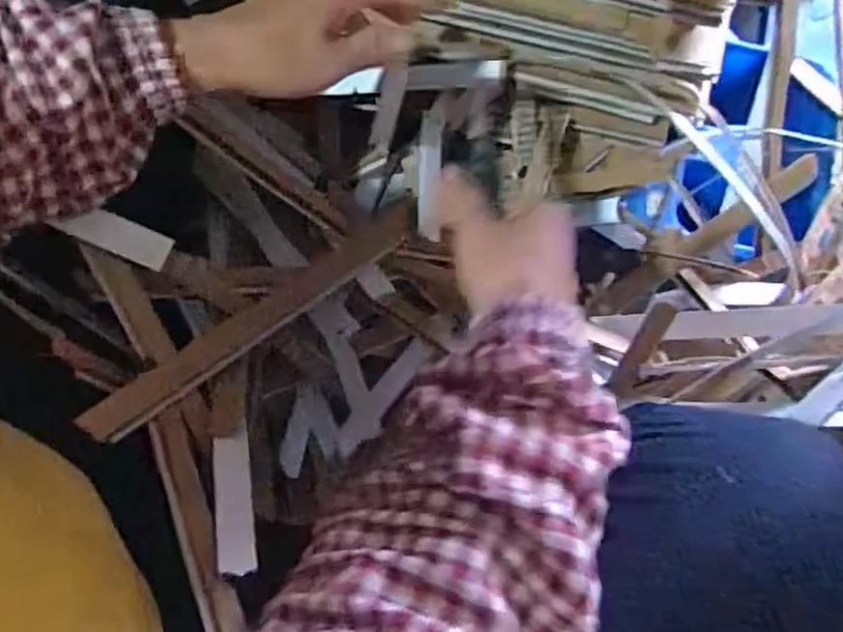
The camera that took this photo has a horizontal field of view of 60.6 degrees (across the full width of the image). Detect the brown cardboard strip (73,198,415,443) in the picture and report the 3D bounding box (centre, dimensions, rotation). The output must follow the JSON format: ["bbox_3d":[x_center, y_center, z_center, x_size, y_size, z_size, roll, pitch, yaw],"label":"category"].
[{"bbox_3d":[-0.085,-0.007,0.444,0.024,0.009,0.264,42,49,10],"label":"brown cardboard strip"}]

